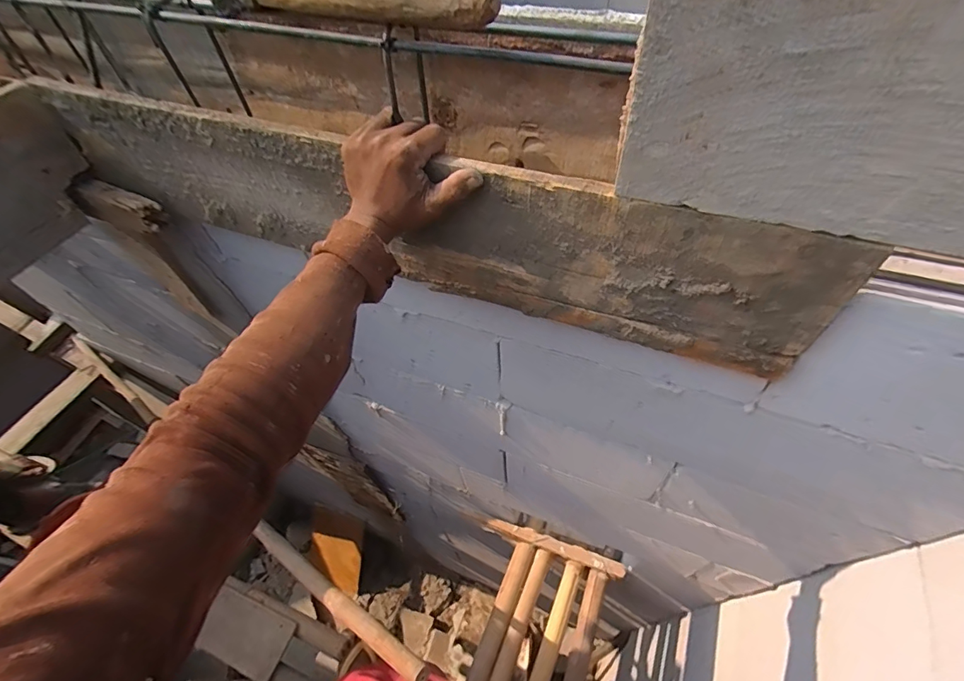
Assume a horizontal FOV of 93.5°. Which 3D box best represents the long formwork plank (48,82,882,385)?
[{"bbox_3d":[-0.117,-0.134,0.491,0.865,0.169,0.021,17,57,15],"label":"long formwork plank"}]

